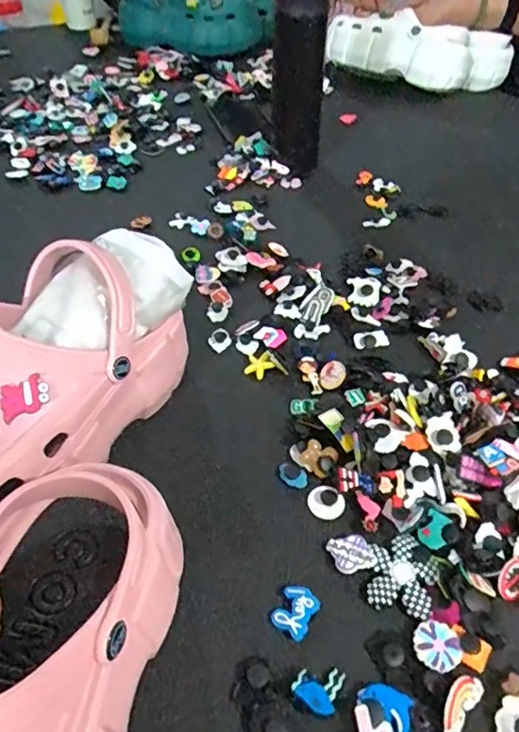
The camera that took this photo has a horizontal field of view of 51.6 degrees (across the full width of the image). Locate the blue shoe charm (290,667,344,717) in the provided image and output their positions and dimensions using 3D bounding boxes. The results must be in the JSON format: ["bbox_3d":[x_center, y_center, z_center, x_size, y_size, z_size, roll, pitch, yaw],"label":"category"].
[{"bbox_3d":[0.032,0.172,0.290,0.023,0.004,0.026,30,34,12],"label":"blue shoe charm"}]

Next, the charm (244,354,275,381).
[{"bbox_3d":[-0.001,0.000,0.457,0.023,0.008,0.022,17,46,13],"label":"charm"}]

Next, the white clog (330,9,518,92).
[{"bbox_3d":[0.268,-0.525,0.897,0.306,0.091,0.086,9,47,8],"label":"white clog"}]

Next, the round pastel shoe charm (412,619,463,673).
[{"bbox_3d":[0.100,0.157,0.303,0.026,0.004,0.026,2,45,-2],"label":"round pastel shoe charm"}]

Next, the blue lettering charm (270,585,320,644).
[{"bbox_3d":[0.021,0.144,0.317,0.022,0.004,0.027,23,68,27],"label":"blue lettering charm"}]

